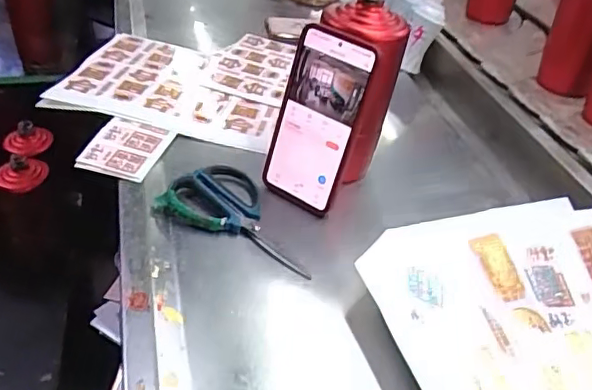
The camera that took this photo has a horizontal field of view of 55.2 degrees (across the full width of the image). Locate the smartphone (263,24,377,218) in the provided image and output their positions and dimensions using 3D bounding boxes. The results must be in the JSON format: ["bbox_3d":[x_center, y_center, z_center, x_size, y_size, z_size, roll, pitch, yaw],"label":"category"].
[{"bbox_3d":[0.017,-0.068,0.534,0.083,0.167,0.012,26,24,24],"label":"smartphone"}]

